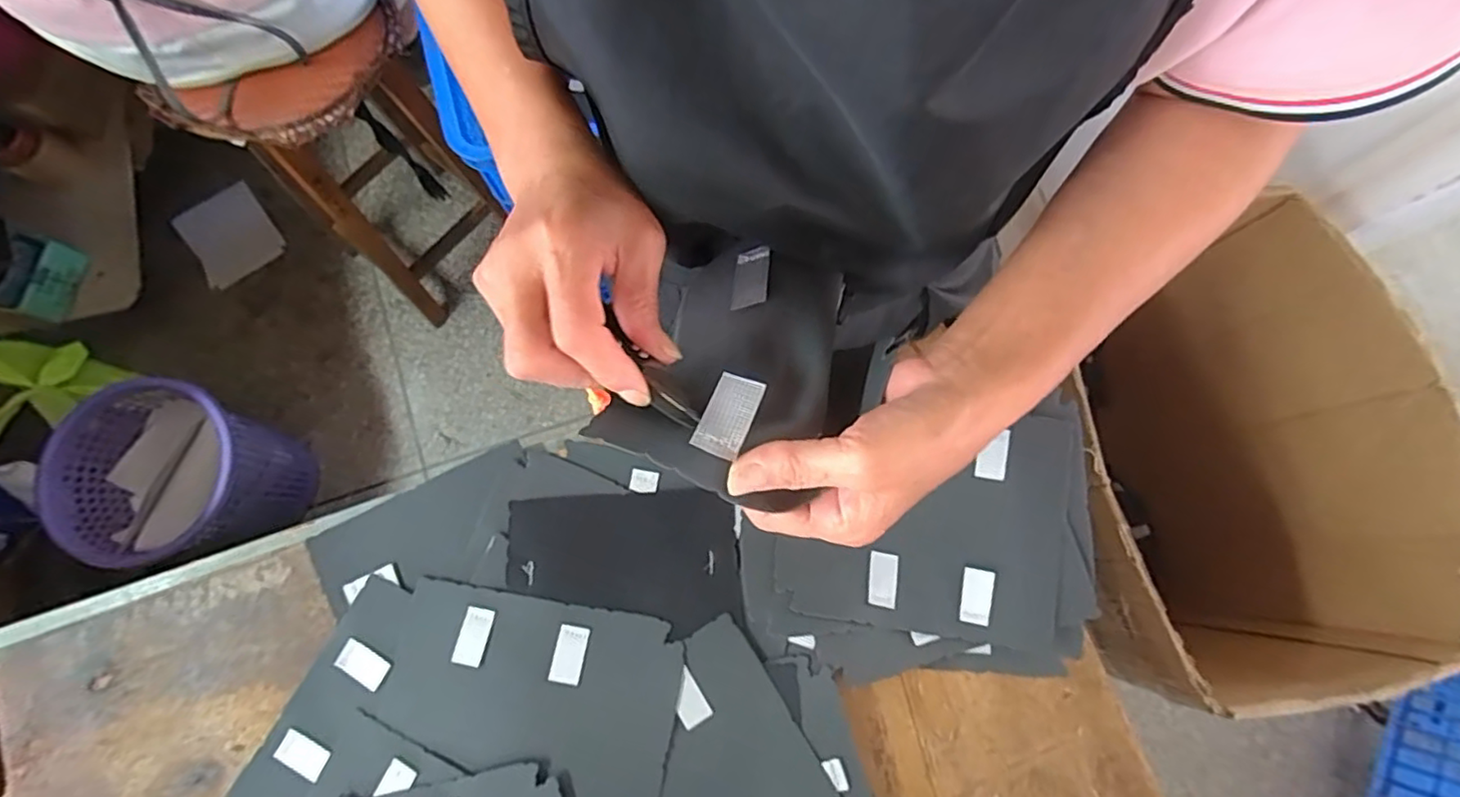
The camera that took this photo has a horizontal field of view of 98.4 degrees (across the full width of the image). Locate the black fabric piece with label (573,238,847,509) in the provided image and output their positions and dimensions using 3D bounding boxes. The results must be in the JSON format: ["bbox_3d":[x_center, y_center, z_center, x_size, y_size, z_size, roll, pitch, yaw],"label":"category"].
[{"bbox_3d":[0.002,-0.020,0.297,0.087,0.036,0.147,12,48,5],"label":"black fabric piece with label"}]

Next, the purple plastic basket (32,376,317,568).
[{"bbox_3d":[-0.912,0.135,1.094,0.279,0.273,0.274,-5,78,-2],"label":"purple plastic basket"}]

